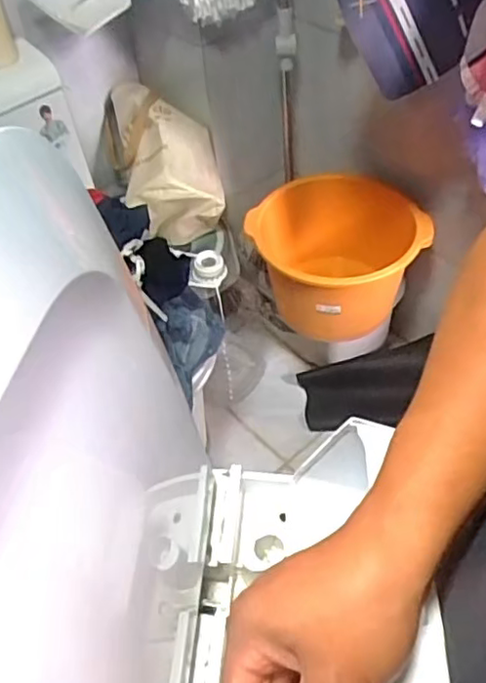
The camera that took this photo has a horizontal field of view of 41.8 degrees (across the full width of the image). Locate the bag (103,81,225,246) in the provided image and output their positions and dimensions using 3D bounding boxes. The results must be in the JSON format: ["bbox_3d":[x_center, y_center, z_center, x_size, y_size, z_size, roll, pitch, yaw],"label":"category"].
[{"bbox_3d":[-0.158,-0.360,1.362,0.216,0.307,0.145,-16,49,-9],"label":"bag"}]

